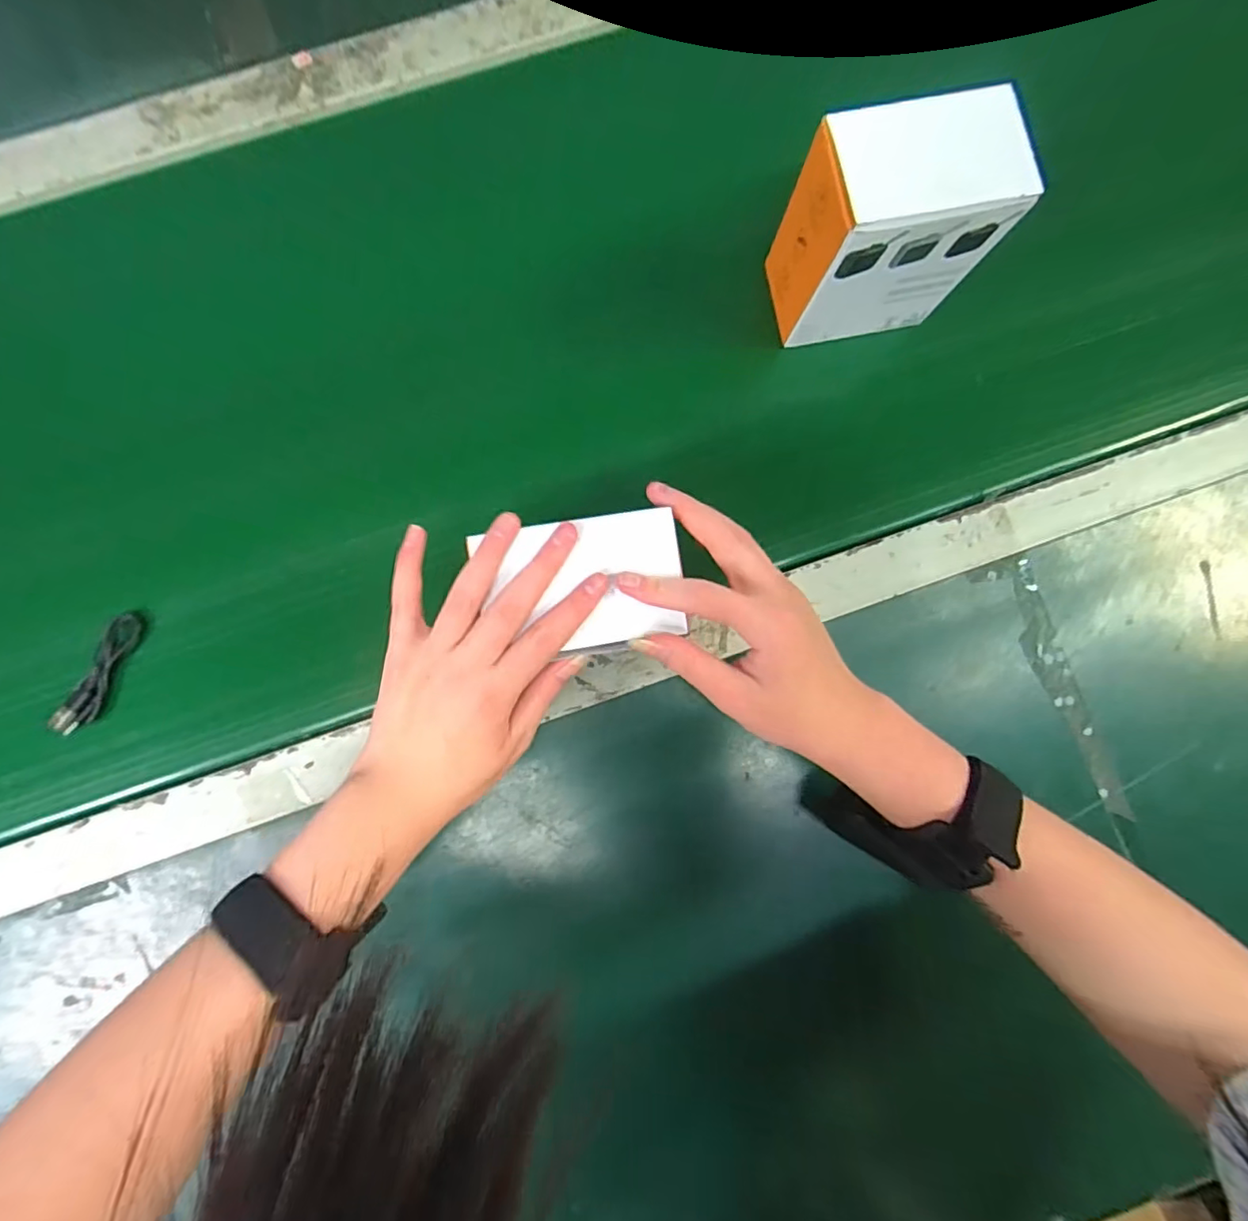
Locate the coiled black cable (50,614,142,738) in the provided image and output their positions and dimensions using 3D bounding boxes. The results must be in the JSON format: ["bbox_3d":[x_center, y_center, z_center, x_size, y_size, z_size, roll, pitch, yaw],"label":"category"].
[{"bbox_3d":[-0.323,0.039,0.361,0.017,0.018,0.078,28,87,0],"label":"coiled black cable"}]

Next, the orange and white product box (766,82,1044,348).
[{"bbox_3d":[0.149,-0.219,0.339,0.100,0.112,0.064,-10,87,-1],"label":"orange and white product box"}]

